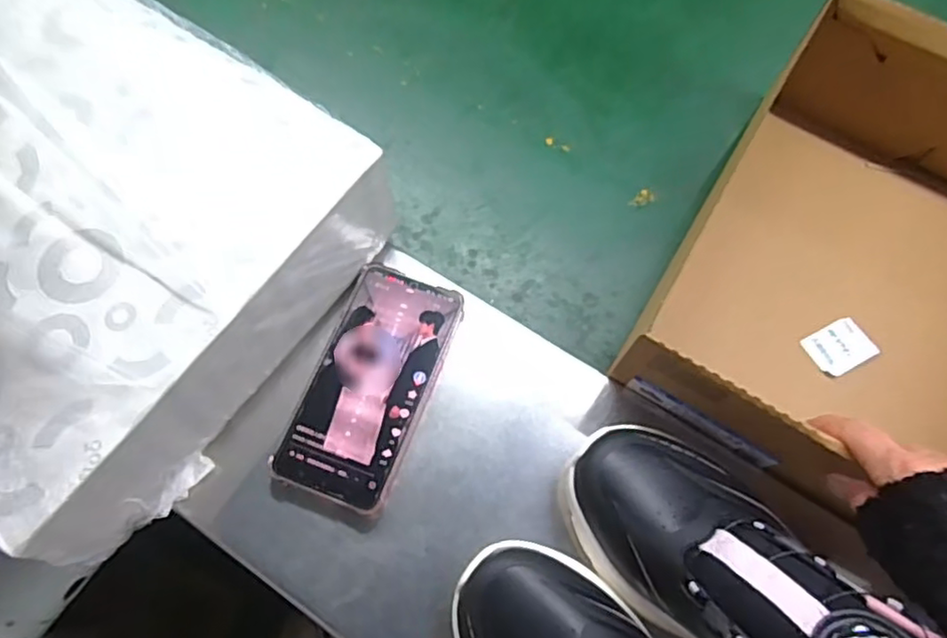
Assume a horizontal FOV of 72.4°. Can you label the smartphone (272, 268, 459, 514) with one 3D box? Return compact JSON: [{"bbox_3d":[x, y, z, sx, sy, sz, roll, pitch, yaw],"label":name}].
[{"bbox_3d":[-0.068,0.044,0.443,0.080,0.016,0.161,19,69,7],"label":"smartphone"}]

